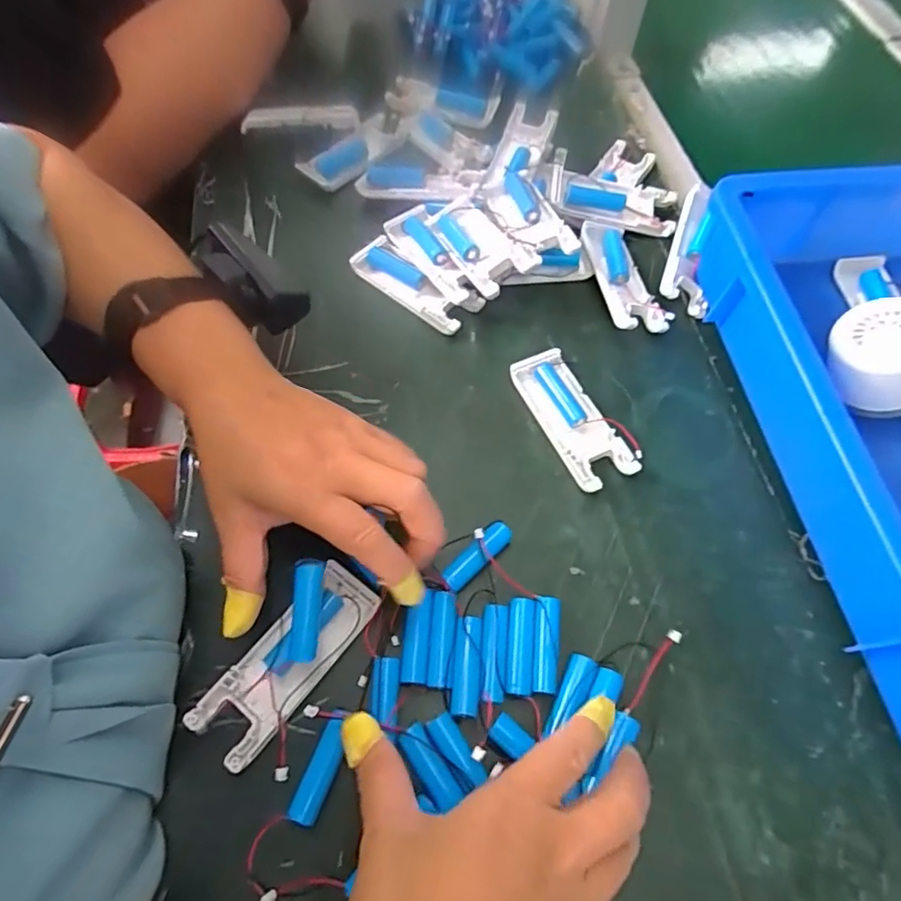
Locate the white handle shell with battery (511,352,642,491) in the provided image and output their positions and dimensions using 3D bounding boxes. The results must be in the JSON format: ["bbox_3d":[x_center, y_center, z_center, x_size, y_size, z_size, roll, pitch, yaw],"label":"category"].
[{"bbox_3d":[0.085,-0.024,0.369,0.049,0.012,0.103,-22,65,-12],"label":"white handle shell with battery"}]

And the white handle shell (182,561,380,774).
[{"bbox_3d":[-0.086,0.110,0.290,0.039,0.011,0.104,36,68,16],"label":"white handle shell"}]

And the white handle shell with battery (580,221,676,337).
[{"bbox_3d":[0.131,-0.135,0.423,0.040,0.024,0.104,-12,64,-7],"label":"white handle shell with battery"}]

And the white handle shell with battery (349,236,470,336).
[{"bbox_3d":[-0.028,-0.127,0.422,0.102,0.024,0.033,38,68,17],"label":"white handle shell with battery"}]

